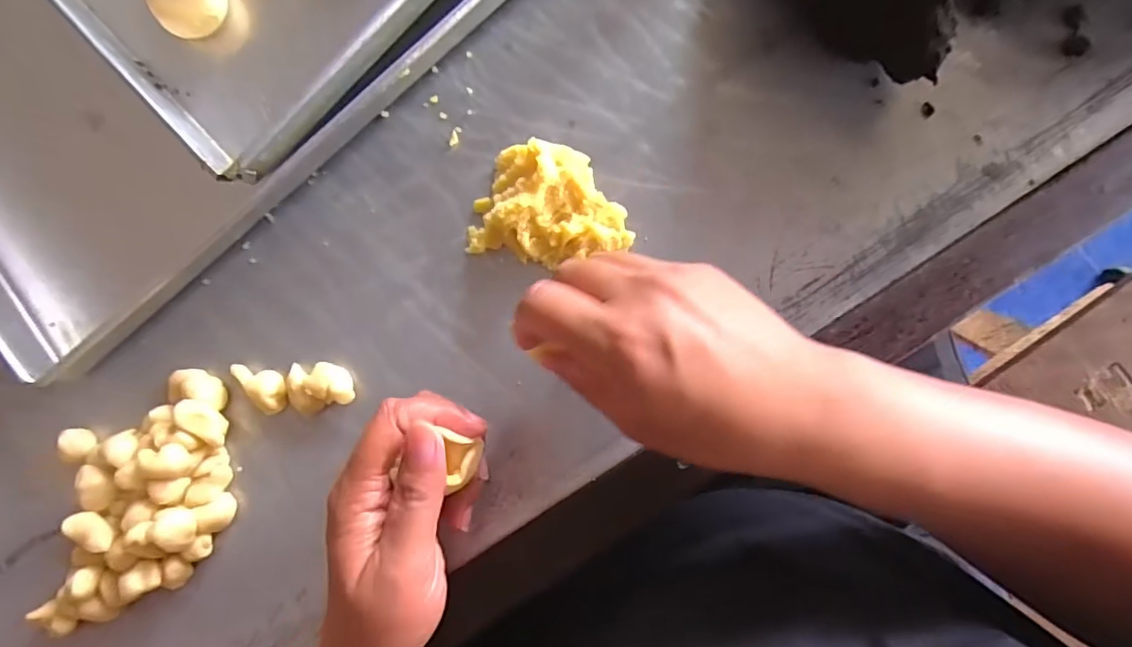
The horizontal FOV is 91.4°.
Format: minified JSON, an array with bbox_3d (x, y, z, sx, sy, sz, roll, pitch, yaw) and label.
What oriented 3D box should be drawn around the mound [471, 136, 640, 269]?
[{"bbox_3d":[-0.008,-0.068,0.318,0.091,0.032,0.062,12,86,7],"label":"mound"}]

